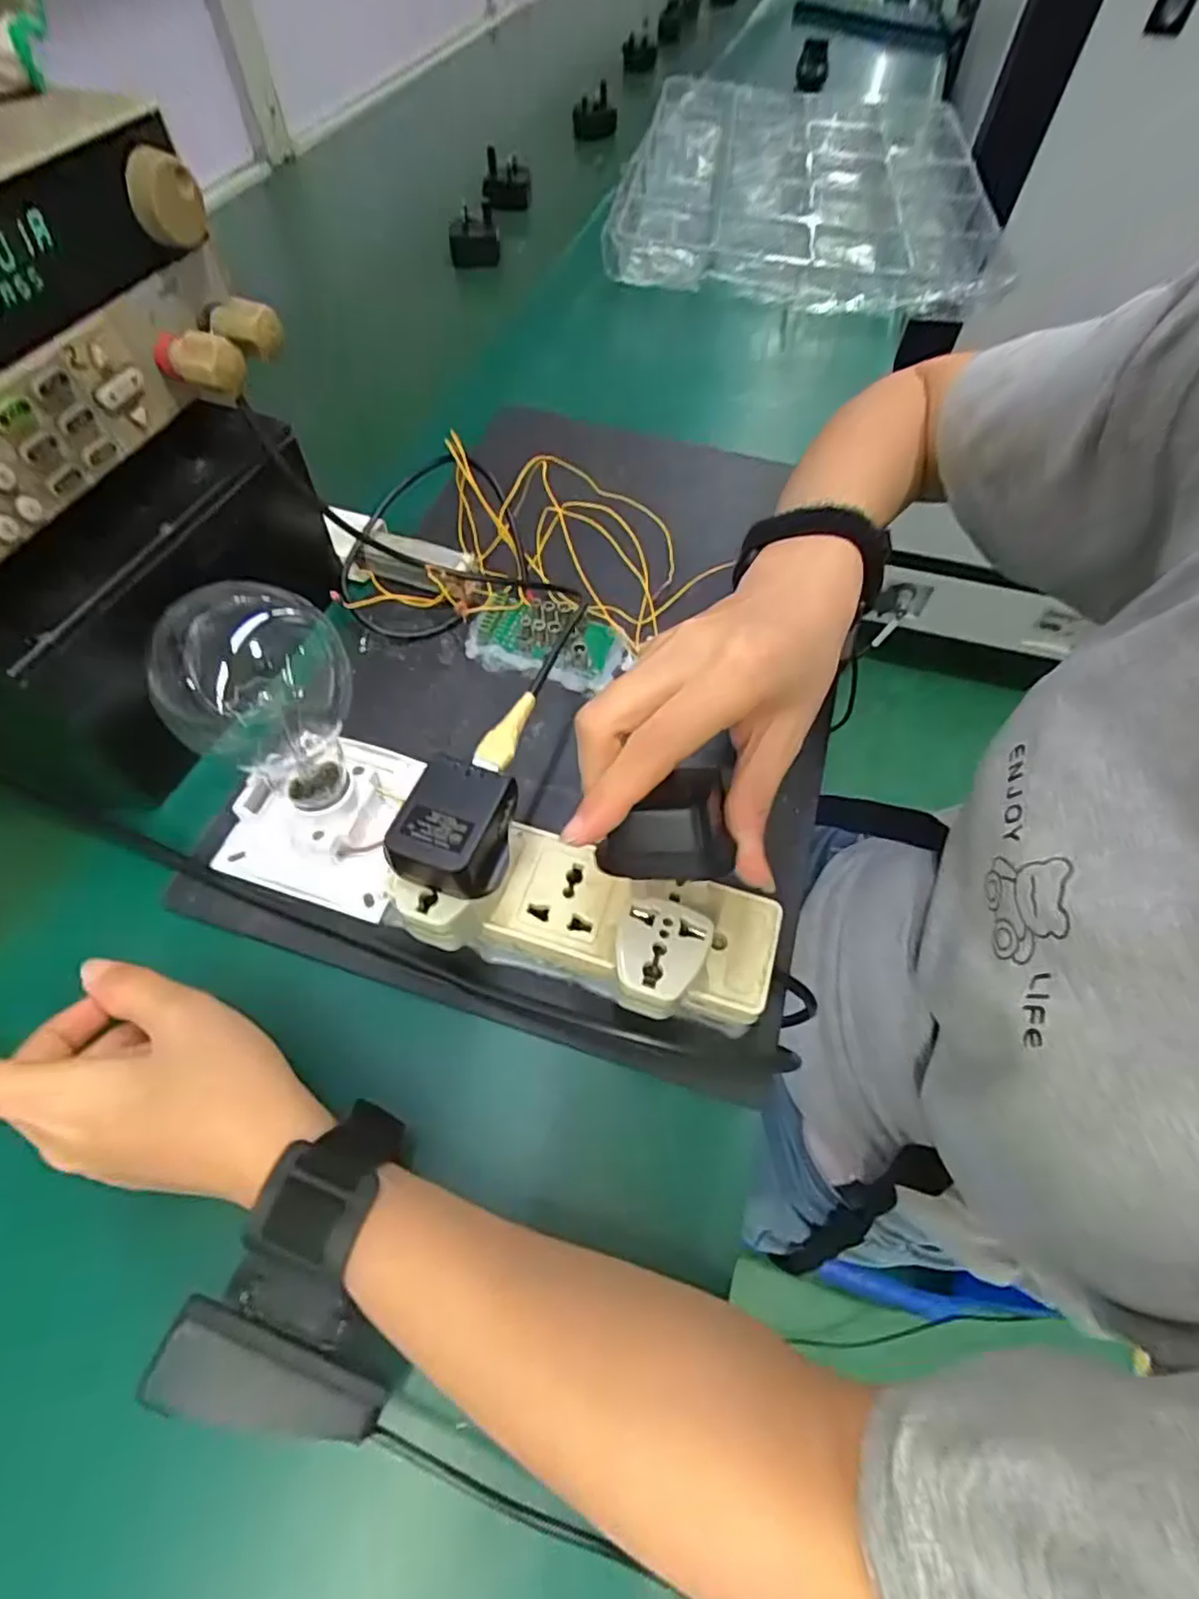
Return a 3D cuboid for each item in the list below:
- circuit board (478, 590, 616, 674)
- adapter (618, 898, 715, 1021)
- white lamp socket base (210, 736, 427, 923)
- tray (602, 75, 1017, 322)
[{"bbox_3d":[-0.032,-0.101,0.395,0.078,0.021,0.042,20,61,9],"label":"circuit board"},{"bbox_3d":[0.022,0.066,0.261,0.034,0.034,0.043,17,61,8],"label":"adapter"},{"bbox_3d":[-0.133,0.003,0.324,0.088,0.031,0.088,15,60,6],"label":"white lamp socket base"},{"bbox_3d":[0.235,-0.700,0.742,0.379,0.043,0.612,11,60,4],"label":"tray"}]

